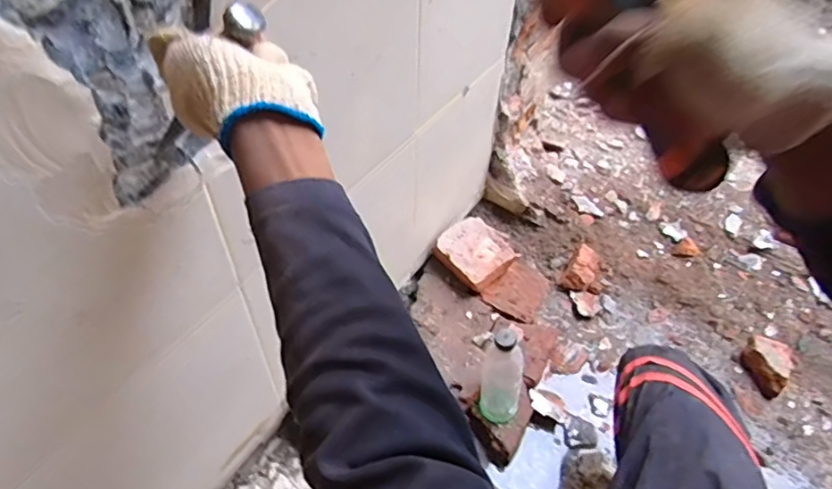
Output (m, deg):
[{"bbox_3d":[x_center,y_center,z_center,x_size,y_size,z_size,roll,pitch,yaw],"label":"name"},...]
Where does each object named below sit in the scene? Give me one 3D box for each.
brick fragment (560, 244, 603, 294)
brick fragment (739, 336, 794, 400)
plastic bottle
[{"bbox_3d":[0.324,0.048,1.077,0.078,0.054,0.084,19,51,14],"label":"brick fragment"},{"bbox_3d":[0.605,0.201,0.955,0.076,0.051,0.096,-13,50,-13],"label":"brick fragment"},{"bbox_3d":[0.130,0.186,0.820,0.060,0.197,0.069,15,50,11],"label":"plastic bottle"}]

